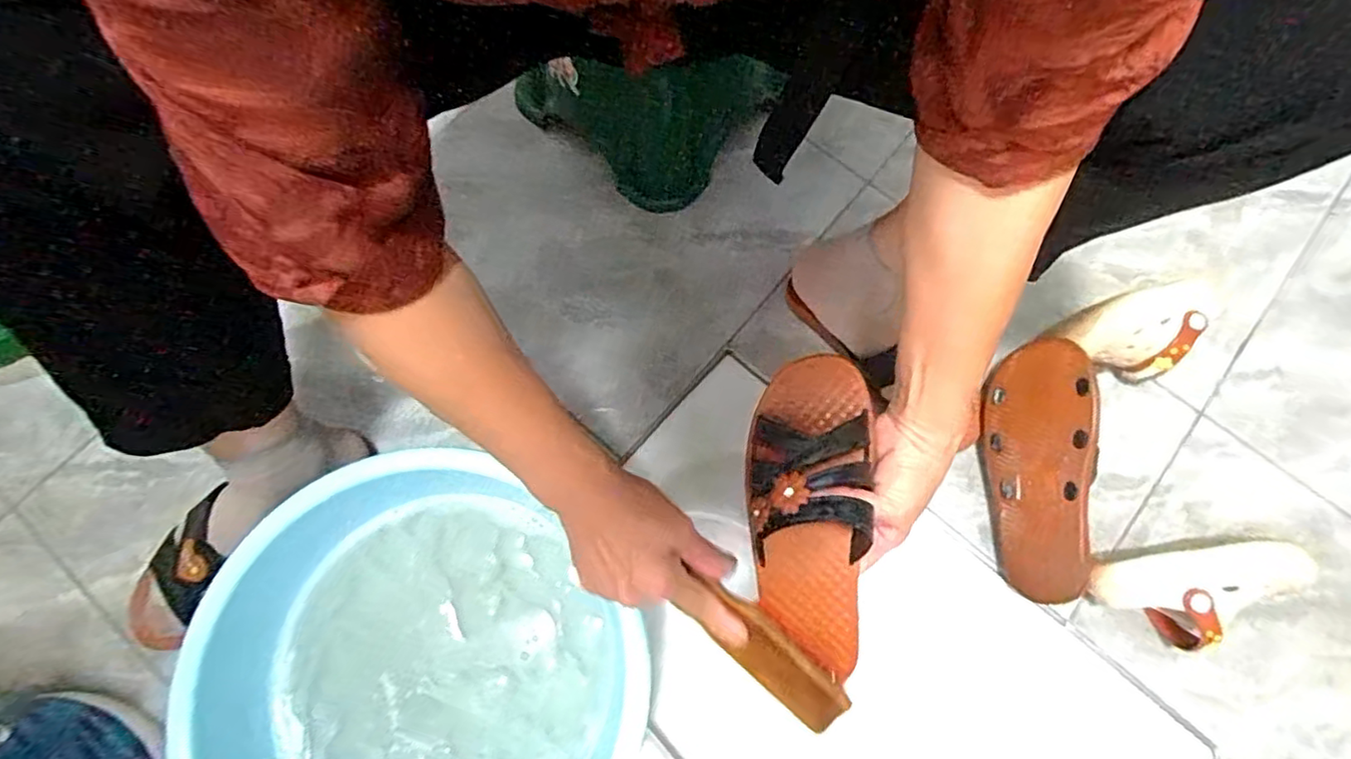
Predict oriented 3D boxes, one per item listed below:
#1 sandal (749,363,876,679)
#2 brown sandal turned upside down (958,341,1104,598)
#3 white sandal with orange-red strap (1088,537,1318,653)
[{"bbox_3d":[0.095,0.096,0.421,0.085,0.060,0.219,0,86,0],"label":"sandal"},{"bbox_3d":[0.335,0.083,0.571,0.094,0.065,0.219,-7,75,34],"label":"brown sandal turned upside down"},{"bbox_3d":[0.437,0.180,0.526,0.160,0.076,0.078,-9,75,-3],"label":"white sandal with orange-red strap"}]

